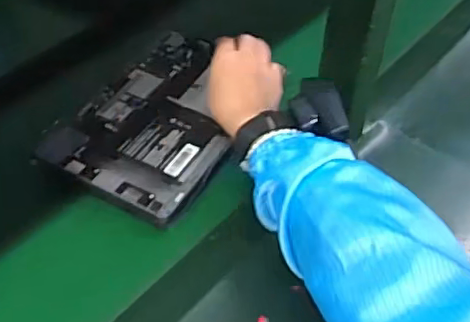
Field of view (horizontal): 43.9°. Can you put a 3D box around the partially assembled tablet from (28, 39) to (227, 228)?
[{"bbox_3d":[-0.073,-0.047,0.611,0.163,0.017,0.225,24,51,19],"label":"partially assembled tablet"}]

